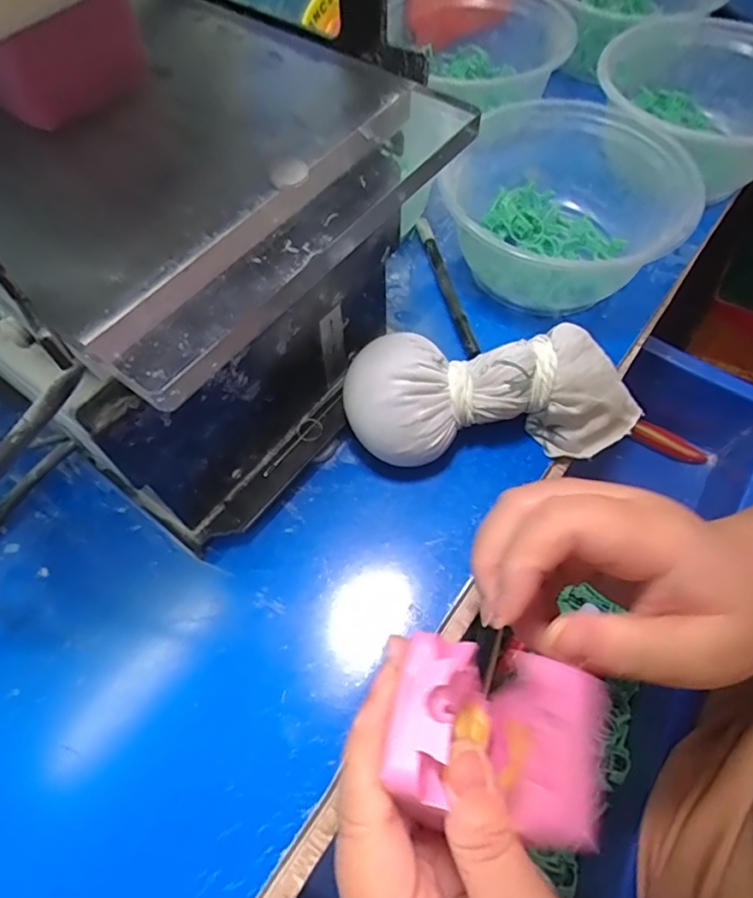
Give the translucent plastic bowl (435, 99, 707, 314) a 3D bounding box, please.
[{"bbox_3d":[0.104,-0.130,0.319,0.128,0.061,0.125,0,61,0],"label":"translucent plastic bowl"}]

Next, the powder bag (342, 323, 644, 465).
[{"bbox_3d":[0.060,-0.027,0.273,0.150,0.051,0.058,-8,62,-4],"label":"powder bag"}]

